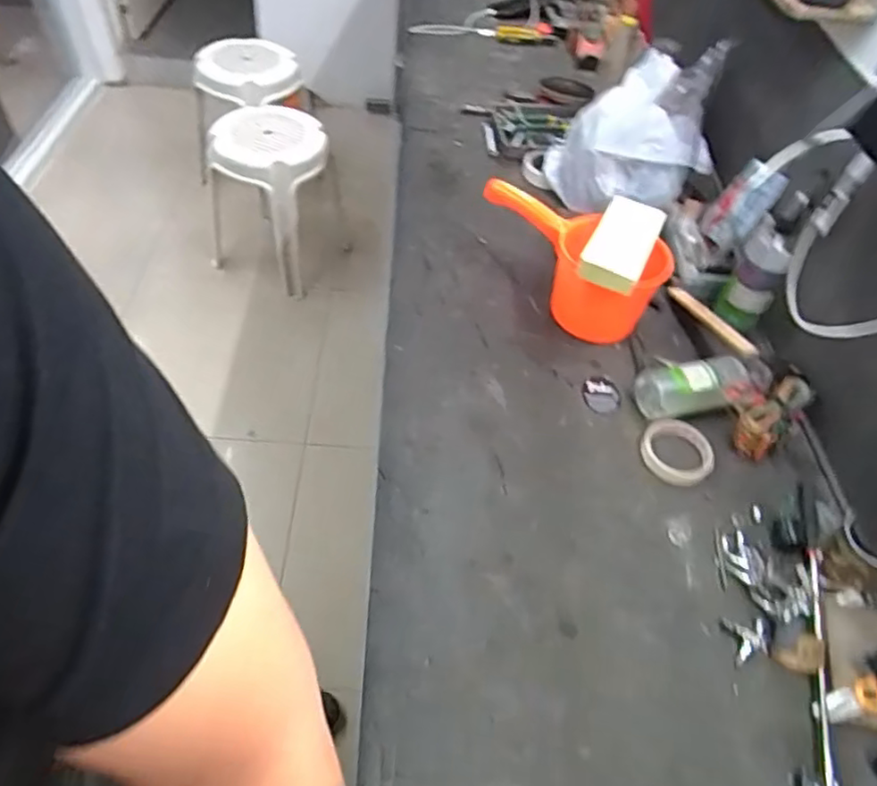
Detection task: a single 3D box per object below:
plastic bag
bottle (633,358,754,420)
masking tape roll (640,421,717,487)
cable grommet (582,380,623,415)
[{"bbox_3d":[0.340,-0.460,1.104,0.266,0.194,0.267,13,51,4],"label":"plastic bag"},{"bbox_3d":[0.351,-0.007,0.837,0.169,0.059,0.069,-4,52,-7],"label":"bottle"},{"bbox_3d":[0.307,0.075,0.803,0.090,0.014,0.089,2,52,-2],"label":"masking tape roll"},{"bbox_3d":[0.228,0.006,0.864,0.051,0.009,0.056,-5,53,-7],"label":"cable grommet"}]

